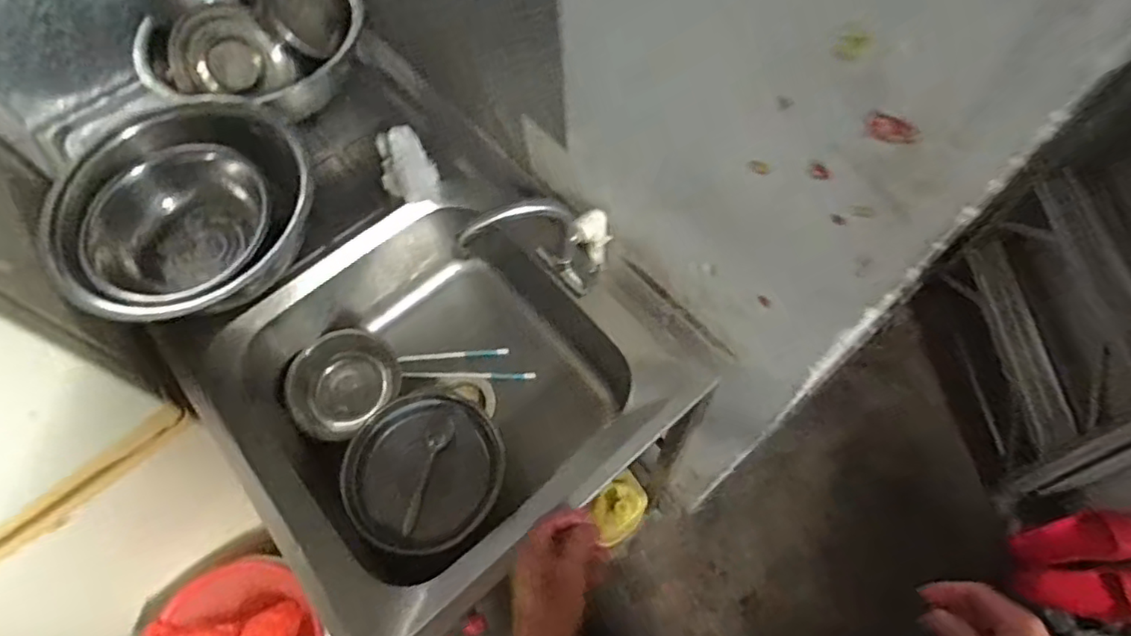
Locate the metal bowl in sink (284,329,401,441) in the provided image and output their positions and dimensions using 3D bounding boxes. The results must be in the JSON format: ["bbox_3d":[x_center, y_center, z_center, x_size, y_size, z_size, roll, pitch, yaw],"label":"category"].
[{"bbox_3d":[-0.325,0.102,0.892,0.155,0.103,0.130,-42,69,-17],"label":"metal bowl in sink"}]

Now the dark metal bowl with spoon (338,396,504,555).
[{"bbox_3d":[-0.185,0.207,0.803,0.200,0.063,0.197,-1,63,2],"label":"dark metal bowl with spoon"}]

